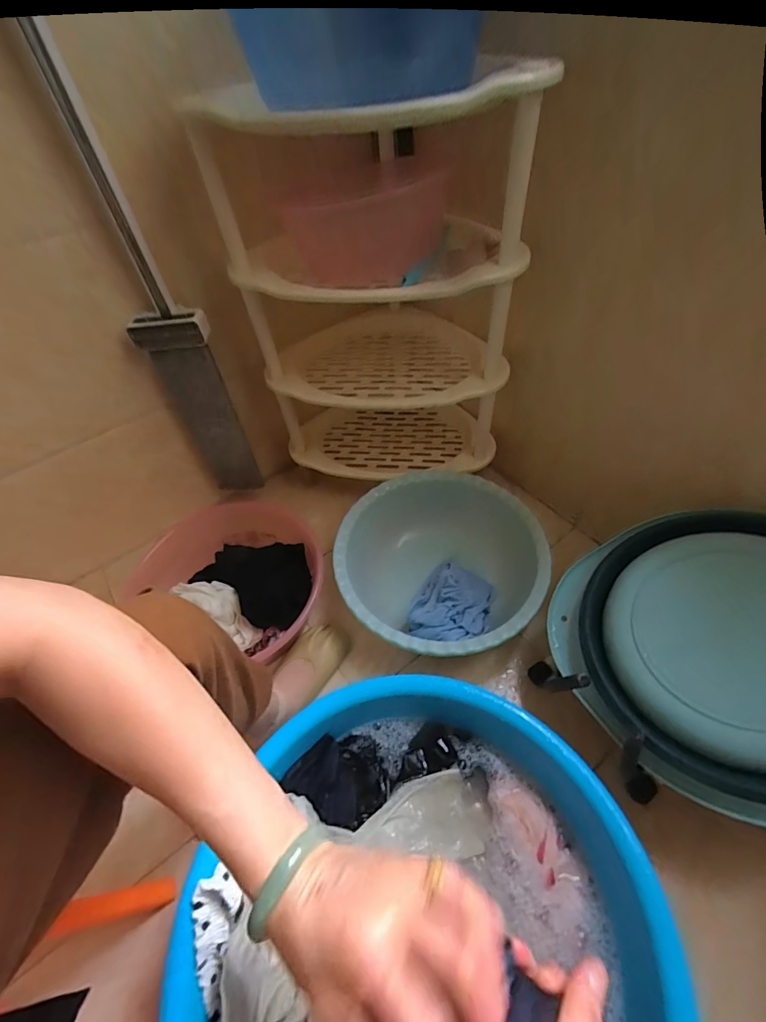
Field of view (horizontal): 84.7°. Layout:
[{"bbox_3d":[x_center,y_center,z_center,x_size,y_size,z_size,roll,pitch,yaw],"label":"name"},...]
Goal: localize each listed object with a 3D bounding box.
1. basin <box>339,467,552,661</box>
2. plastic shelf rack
[{"bbox_3d":[0.106,0.106,0.799,0.358,0.122,0.362,-3,50,3],"label":"basin"},{"bbox_3d":[-0.018,-0.342,0.775,0.425,0.608,0.323,-17,51,-9],"label":"plastic shelf rack"}]

